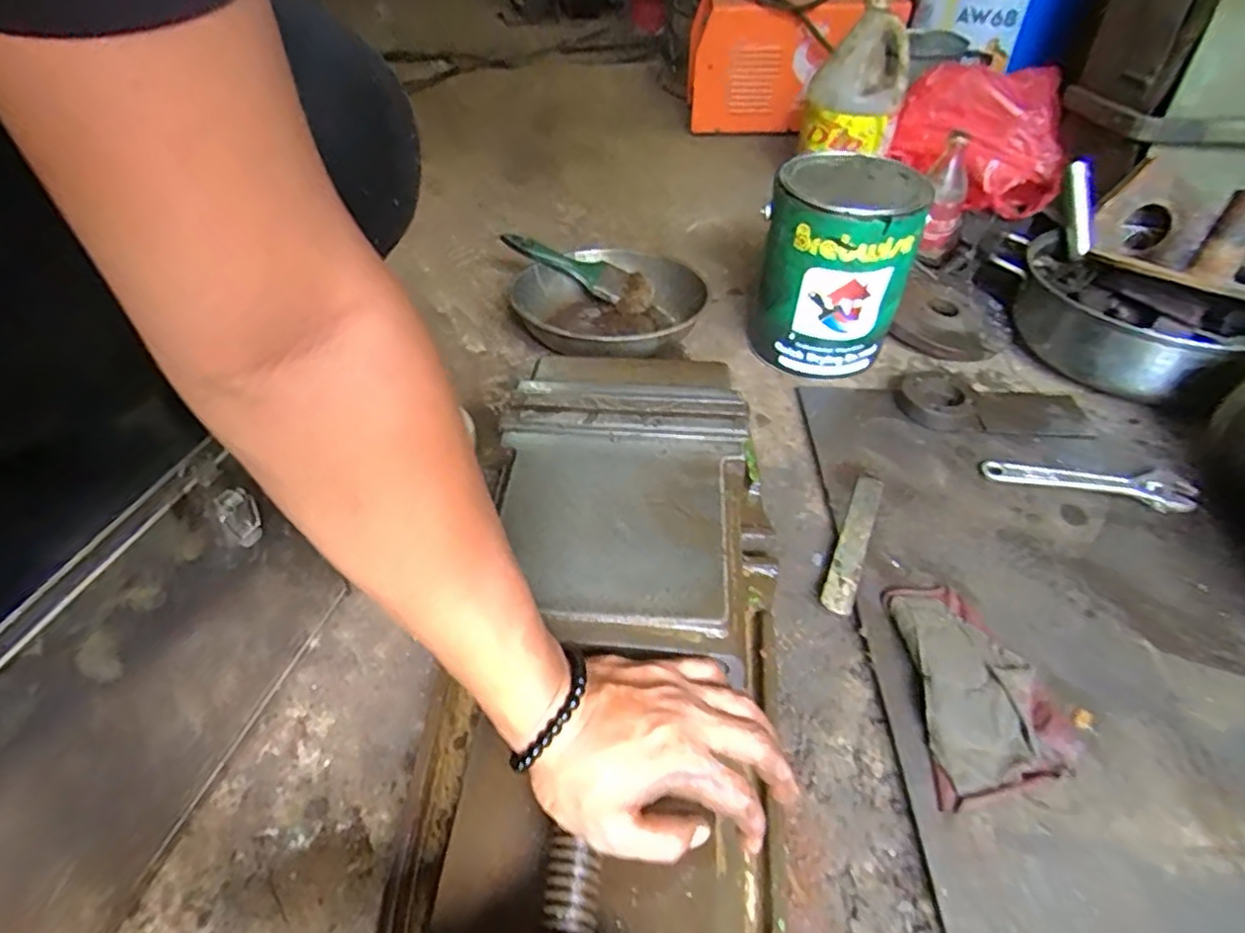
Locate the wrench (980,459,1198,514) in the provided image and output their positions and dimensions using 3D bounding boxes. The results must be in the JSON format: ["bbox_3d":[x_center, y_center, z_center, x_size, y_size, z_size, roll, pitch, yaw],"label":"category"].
[{"bbox_3d":[0.460,0.018,0.649,0.194,0.009,0.048,5,42,5],"label":"wrench"}]

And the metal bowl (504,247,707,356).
[{"bbox_3d":[-0.014,-0.199,0.849,0.238,0.082,0.247,0,42,0],"label":"metal bowl"}]

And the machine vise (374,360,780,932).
[{"bbox_3d":[-0.018,0.103,0.446,0.225,0.134,0.510,3,53,5],"label":"machine vise"}]

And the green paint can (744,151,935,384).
[{"bbox_3d":[0.237,-0.224,0.757,0.163,0.207,0.152,10,43,10],"label":"green paint can"}]

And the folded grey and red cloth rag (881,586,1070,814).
[{"bbox_3d":[0.265,0.164,0.495,0.101,0.028,0.170,2,42,2],"label":"folded grey and red cloth rag"}]

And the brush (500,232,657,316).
[{"bbox_3d":[-0.056,-0.263,0.884,0.204,0.032,0.052,24,45,-2],"label":"brush"}]

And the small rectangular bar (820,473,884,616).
[{"bbox_3d":[0.210,0.066,0.599,0.026,0.011,0.161,18,45,18],"label":"small rectangular bar"}]

